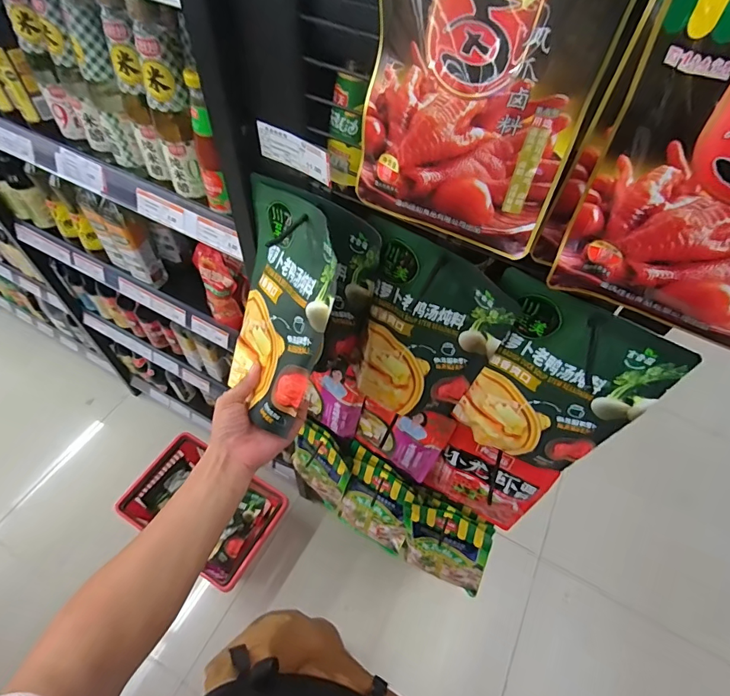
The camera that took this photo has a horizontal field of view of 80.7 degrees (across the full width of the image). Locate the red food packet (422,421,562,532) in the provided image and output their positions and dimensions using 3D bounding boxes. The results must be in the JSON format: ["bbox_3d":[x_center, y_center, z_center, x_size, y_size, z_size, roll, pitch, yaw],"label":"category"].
[{"bbox_3d":[0.198,0.226,0.723,0.163,0.226,0.035,25,58,14],"label":"red food packet"}]

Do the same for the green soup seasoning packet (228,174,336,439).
[{"bbox_3d":[-0.105,-0.047,0.496,0.030,0.250,0.164,0,28,-46],"label":"green soup seasoning packet"}]

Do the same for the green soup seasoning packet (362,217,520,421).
[{"bbox_3d":[0.071,-0.004,0.517,0.150,0.256,0.035,22,44,10],"label":"green soup seasoning packet"}]

